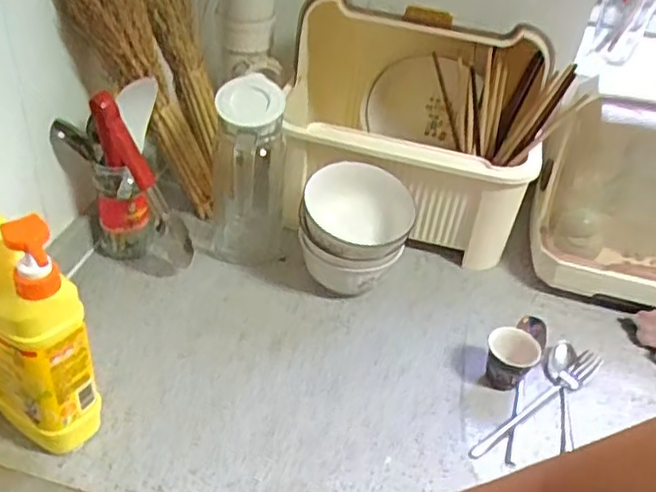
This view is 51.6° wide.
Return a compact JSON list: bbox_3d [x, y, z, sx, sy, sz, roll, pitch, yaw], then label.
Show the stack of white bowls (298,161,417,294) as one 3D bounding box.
[{"bbox_3d":[0.029,-0.012,0.808,0.125,0.134,0.132,10,39,2],"label":"stack of white bowls"}]

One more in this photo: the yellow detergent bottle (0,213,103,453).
[{"bbox_3d":[-0.268,0.067,0.581,0.140,0.246,0.060,30,44,25],"label":"yellow detergent bottle"}]

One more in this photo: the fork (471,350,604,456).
[{"bbox_3d":[0.226,0.167,0.719,0.206,0.020,0.022,-25,49,-34],"label":"fork"}]

